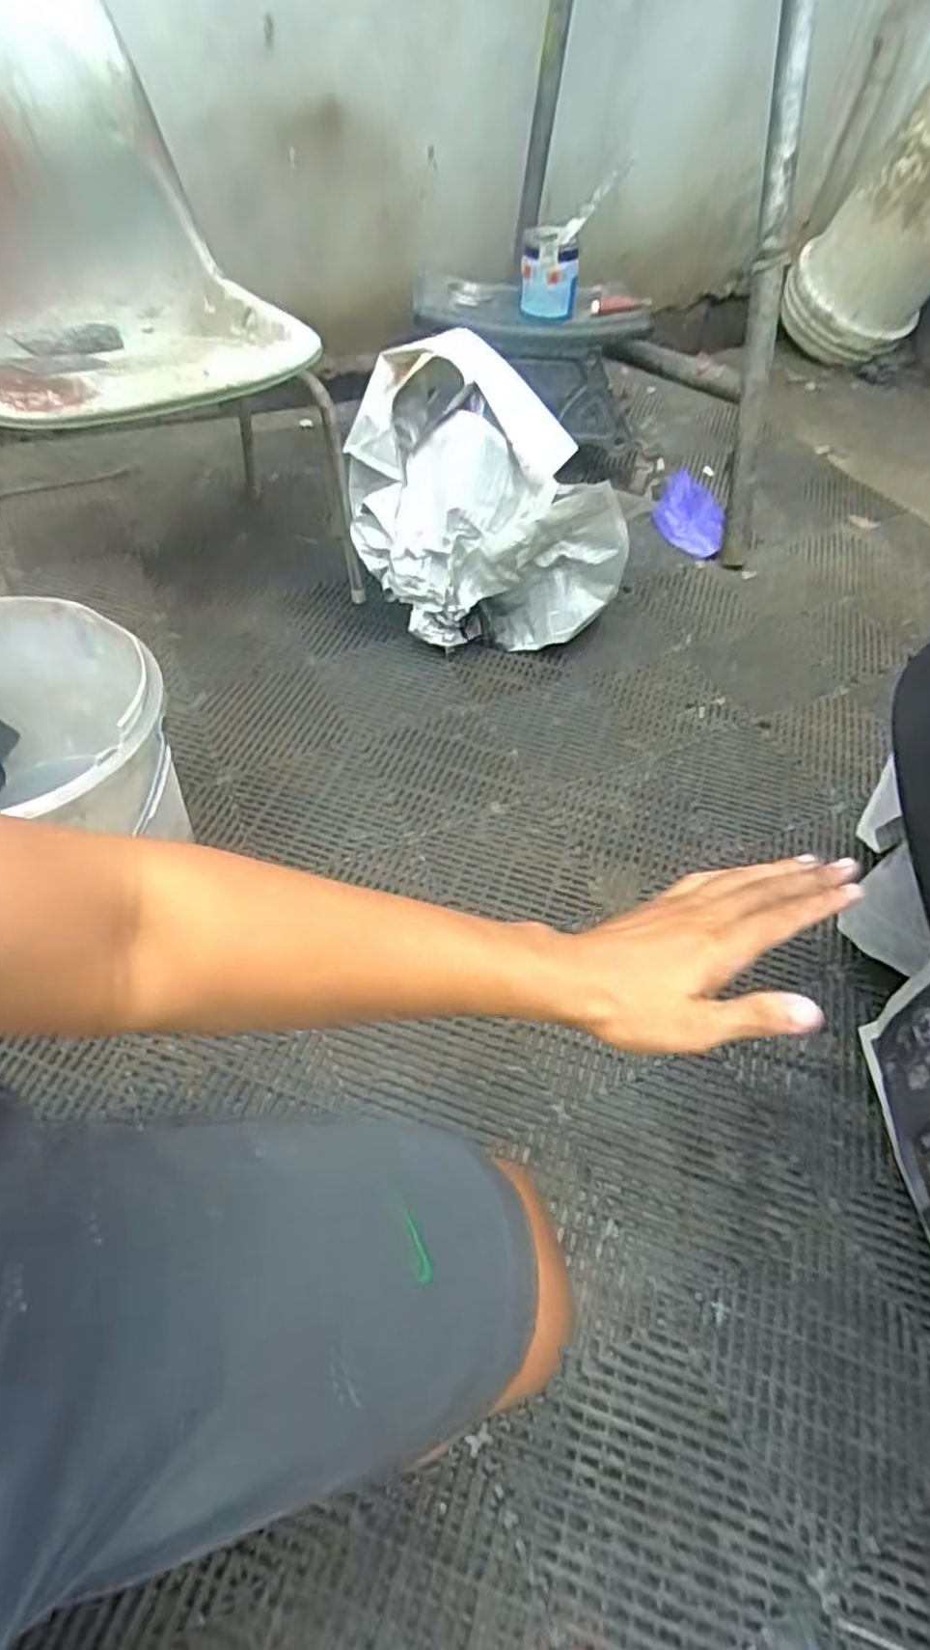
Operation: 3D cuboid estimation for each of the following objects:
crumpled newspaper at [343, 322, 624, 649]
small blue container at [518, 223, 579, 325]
[{"bbox_3d":[0.026,-0.513,1.155,0.394,0.385,0.273,-6,46,-6],"label":"crumpled newspaper"},{"bbox_3d":[0.148,-0.965,1.297,0.100,0.126,0.064,0,46,0],"label":"small blue container"}]

